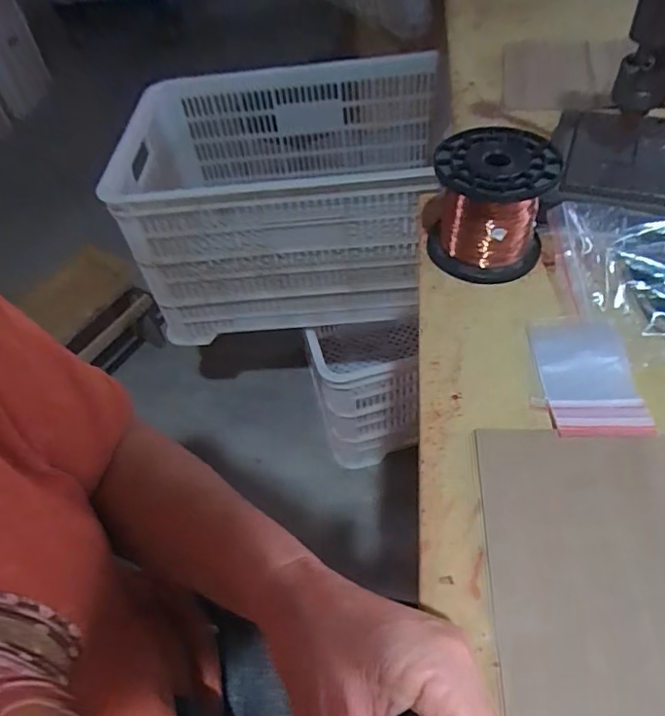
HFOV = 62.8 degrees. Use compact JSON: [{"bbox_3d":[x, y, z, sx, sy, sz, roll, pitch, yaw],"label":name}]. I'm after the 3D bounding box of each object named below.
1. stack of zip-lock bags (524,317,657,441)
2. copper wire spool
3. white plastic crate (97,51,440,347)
[{"bbox_3d":[0.177,0.010,0.384,0.068,0.005,0.104,0,49,7],"label":"stack of zip-lock bags"},{"bbox_3d":[0.133,-0.130,0.460,0.092,0.090,0.093,9,50,14],"label":"copper wire spool"},{"bbox_3d":[-0.063,-0.297,0.986,0.545,0.289,0.419,-4,49,3],"label":"white plastic crate"}]

